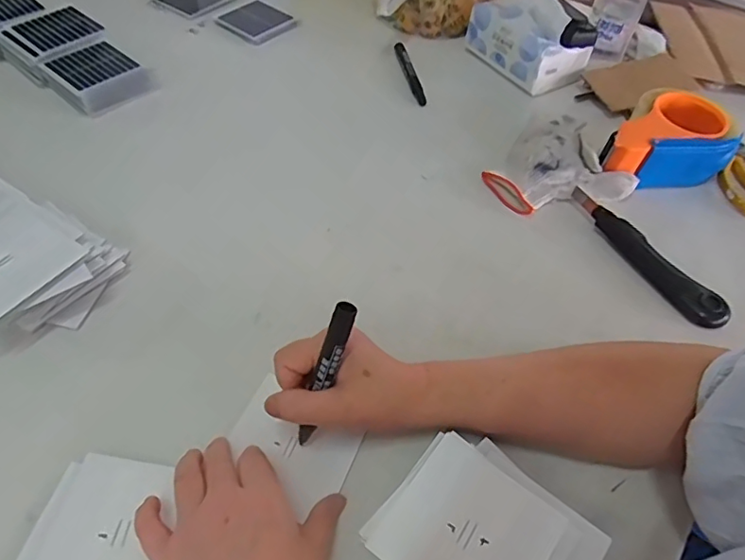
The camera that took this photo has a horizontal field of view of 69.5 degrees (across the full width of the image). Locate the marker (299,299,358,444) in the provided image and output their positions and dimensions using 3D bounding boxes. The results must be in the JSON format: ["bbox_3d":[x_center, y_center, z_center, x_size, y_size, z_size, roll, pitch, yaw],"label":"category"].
[{"bbox_3d":[-0.034,0.066,0.354,0.014,0.117,0.012,30,29,18],"label":"marker"}]

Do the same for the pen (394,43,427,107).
[{"bbox_3d":[0.049,-0.269,0.699,0.015,0.010,0.132,-8,52,-11],"label":"pen"}]

